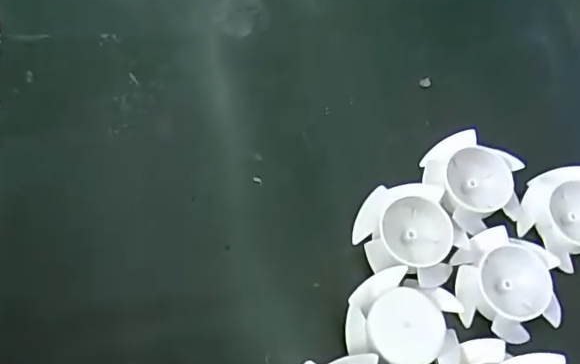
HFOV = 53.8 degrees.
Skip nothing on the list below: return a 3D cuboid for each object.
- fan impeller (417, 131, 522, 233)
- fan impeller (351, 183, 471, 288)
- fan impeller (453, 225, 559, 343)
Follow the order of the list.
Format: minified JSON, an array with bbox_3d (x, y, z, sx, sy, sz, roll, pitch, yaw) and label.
[{"bbox_3d":[0.074,-0.001,0.229,0.038,0.013,0.038,0,66,0],"label":"fan impeller"},{"bbox_3d":[0.046,0.020,0.216,0.038,0.011,0.038,2,68,-6],"label":"fan impeller"},{"bbox_3d":[0.080,0.038,0.214,0.038,0.013,0.039,2,68,-6],"label":"fan impeller"}]

